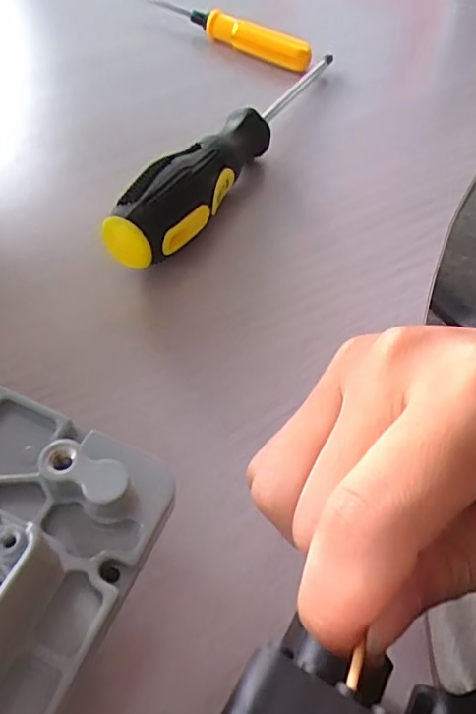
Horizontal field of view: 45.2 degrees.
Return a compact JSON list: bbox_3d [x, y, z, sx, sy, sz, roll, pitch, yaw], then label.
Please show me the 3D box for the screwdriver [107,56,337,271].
[{"bbox_3d":[-0.002,-0.100,0.270,0.028,0.034,0.169,24,58,15],"label":"screwdriver"}]

